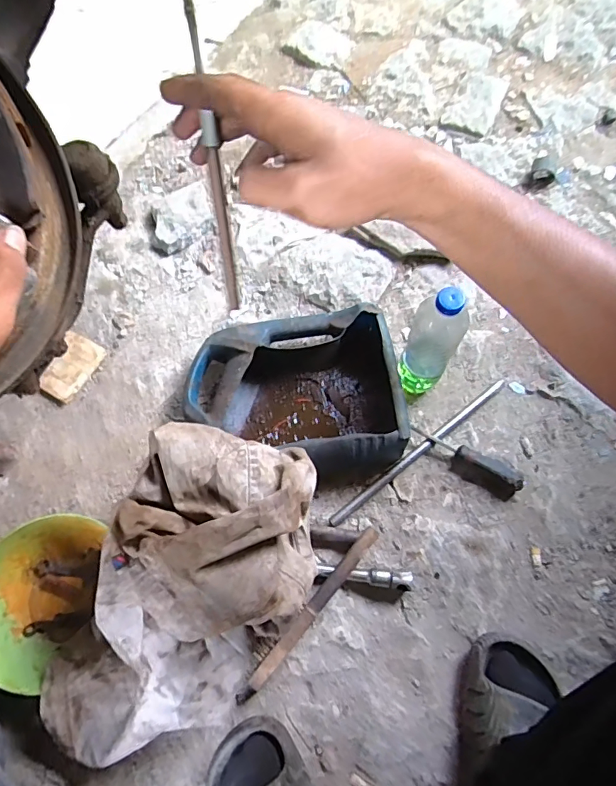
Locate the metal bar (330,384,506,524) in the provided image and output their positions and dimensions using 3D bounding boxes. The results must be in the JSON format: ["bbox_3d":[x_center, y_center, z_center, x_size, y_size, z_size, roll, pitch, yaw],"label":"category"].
[{"bbox_3d":[0.167,0.082,0.696,0.343,0.020,0.017,-36,71,-12],"label":"metal bar"}]

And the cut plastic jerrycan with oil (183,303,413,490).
[{"bbox_3d":[-0.023,0.005,0.690,0.300,0.082,0.245,-8,67,-1],"label":"cut plastic jerrycan with oil"}]

